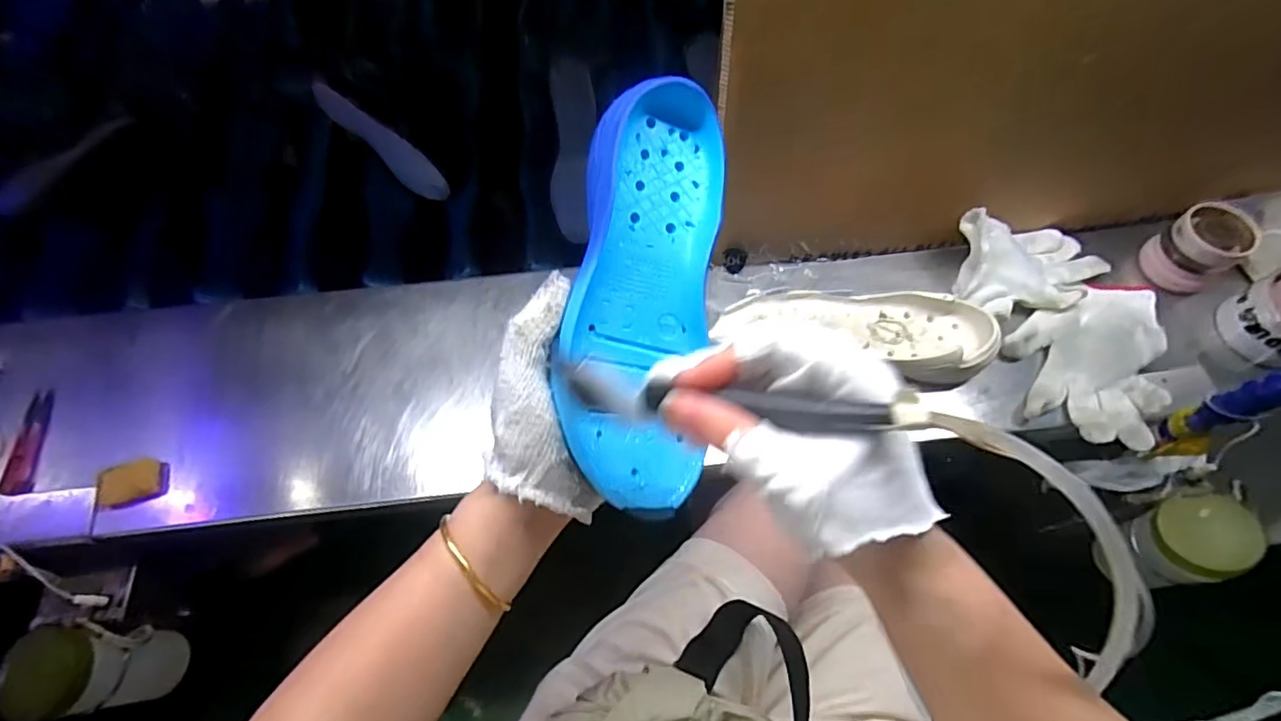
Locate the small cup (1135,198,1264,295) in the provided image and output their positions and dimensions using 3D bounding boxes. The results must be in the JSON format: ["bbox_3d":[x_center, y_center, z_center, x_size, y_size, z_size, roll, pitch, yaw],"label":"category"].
[{"bbox_3d":[0.566,-0.114,0.597,0.067,0.065,0.067,-30,66,-12],"label":"small cup"}]

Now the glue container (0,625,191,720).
[{"bbox_3d":[-0.517,0.298,0.563,0.072,0.122,0.071,2,64,3],"label":"glue container"}]

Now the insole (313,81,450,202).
[{"bbox_3d":[-0.326,-0.275,0.727,0.206,0.068,0.027,39,70,2],"label":"insole"}]

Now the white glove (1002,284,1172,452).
[{"bbox_3d":[0.426,-0.012,0.564,0.125,0.029,0.184,18,66,11],"label":"white glove"}]

